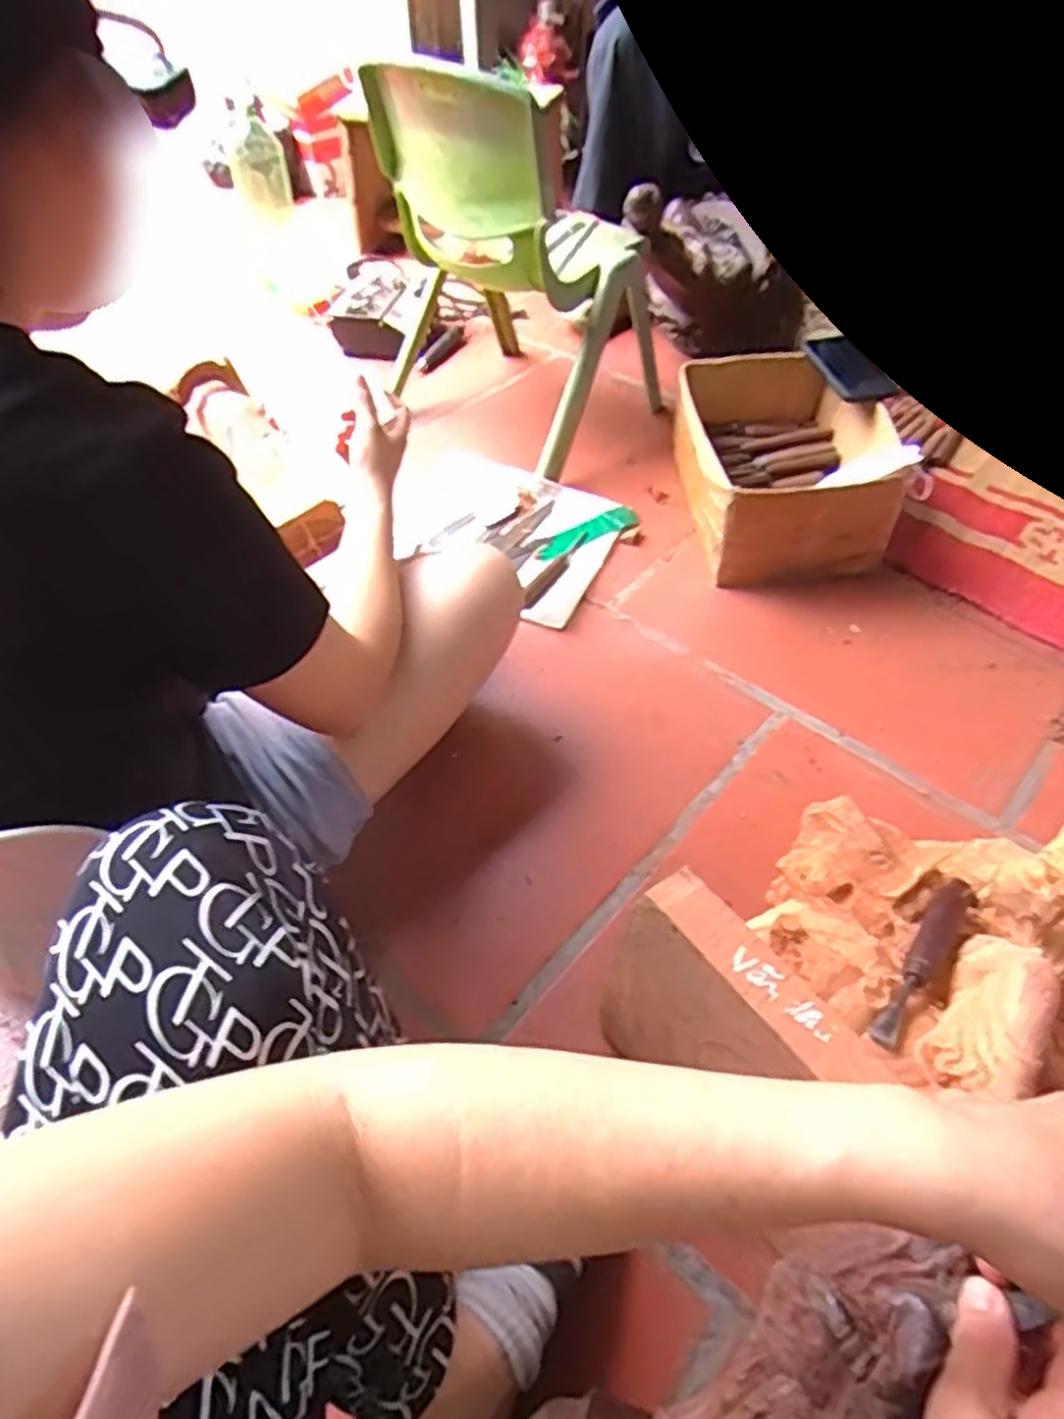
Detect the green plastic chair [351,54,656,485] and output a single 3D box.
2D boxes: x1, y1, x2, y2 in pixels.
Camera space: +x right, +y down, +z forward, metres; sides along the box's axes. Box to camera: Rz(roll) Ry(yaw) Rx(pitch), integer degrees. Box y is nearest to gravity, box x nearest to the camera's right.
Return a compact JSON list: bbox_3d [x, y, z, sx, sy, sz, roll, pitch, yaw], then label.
[{"bbox_3d":[-0.019,-0.668,1.149,0.369,0.475,0.287,33,57,25],"label":"green plastic chair"}]

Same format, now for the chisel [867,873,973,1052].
[{"bbox_3d":[0.277,0.176,0.551,0.022,0.018,0.167,33,47,25],"label":"chisel"}]

